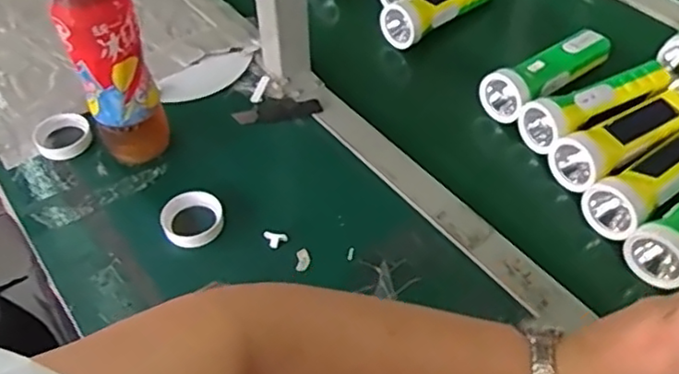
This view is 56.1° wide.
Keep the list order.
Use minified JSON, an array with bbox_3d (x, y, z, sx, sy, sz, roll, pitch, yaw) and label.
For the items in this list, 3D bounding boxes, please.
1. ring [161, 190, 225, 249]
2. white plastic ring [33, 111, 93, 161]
[{"bbox_3d":[-0.134,0.029,0.579,0.055,0.010,0.056,-1,49,1],"label":"ring"},{"bbox_3d":[-0.285,-0.054,0.657,0.055,0.016,0.055,-1,49,1],"label":"white plastic ring"}]

